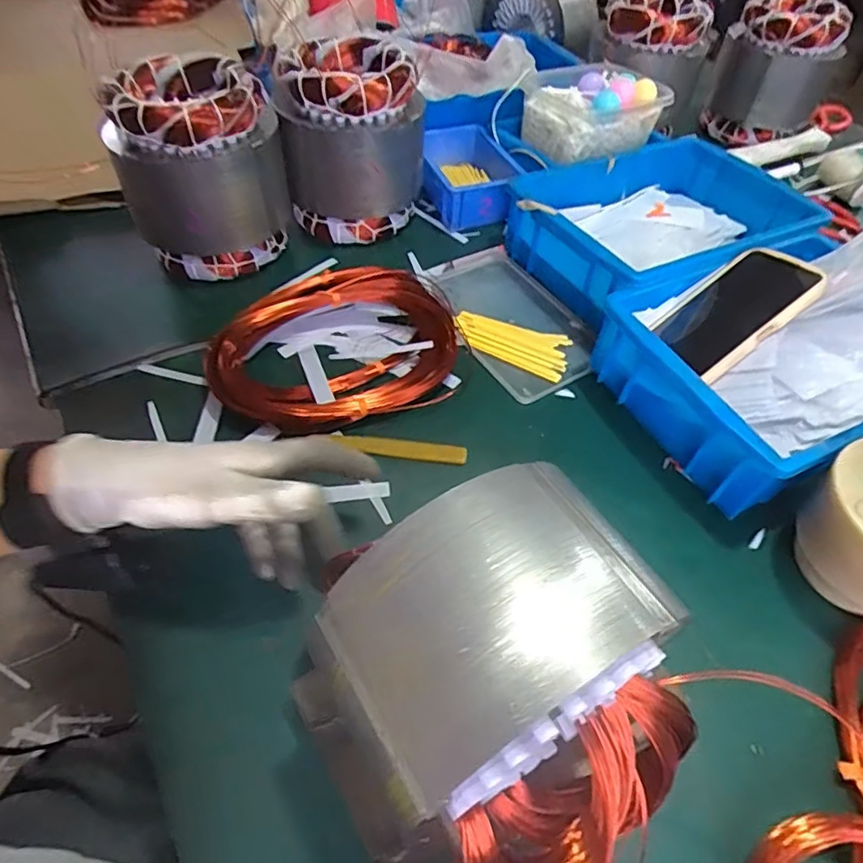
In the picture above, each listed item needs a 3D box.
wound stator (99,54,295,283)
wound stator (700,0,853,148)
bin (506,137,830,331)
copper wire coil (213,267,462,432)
[{"bbox_3d":[-0.219,-0.254,0.572,0.148,0.157,0.131,-24,55,-21],"label":"wound stator"},{"bbox_3d":[0.487,-0.517,0.846,0.146,0.157,0.144,24,53,16],"label":"wound stator"},{"bbox_3d":[0.238,-0.209,0.629,0.274,0.092,0.210,-19,54,-17],"label":"bin"},{"bbox_3d":[-0.087,-0.085,0.546,0.226,0.032,0.189,-12,54,-12],"label":"copper wire coil"}]

